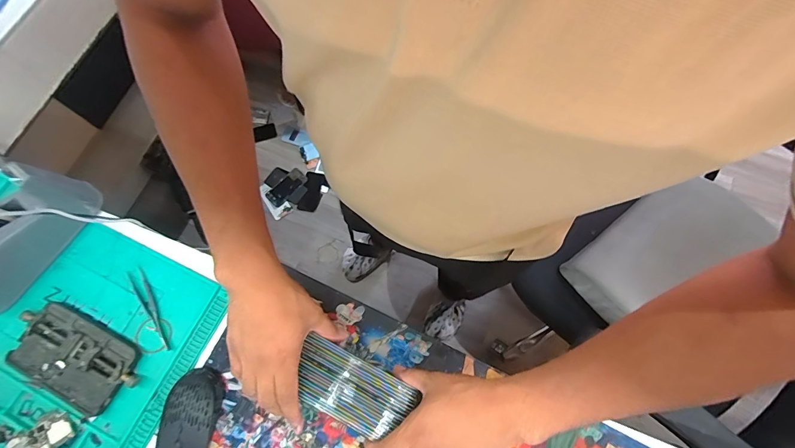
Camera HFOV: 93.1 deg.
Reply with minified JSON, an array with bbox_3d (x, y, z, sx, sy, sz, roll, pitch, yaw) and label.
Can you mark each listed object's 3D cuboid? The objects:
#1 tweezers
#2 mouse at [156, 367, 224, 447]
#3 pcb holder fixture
[{"bbox_3d":[-0.332,0.114,0.511,0.022,0.010,0.122,-34,75,-10],"label":"tweezers"},{"bbox_3d":[-0.253,0.236,0.459,0.060,0.032,0.109,7,72,3],"label":"mouse"},{"bbox_3d":[-0.417,0.172,0.483,0.169,0.022,0.092,23,74,7],"label":"pcb holder fixture"}]

